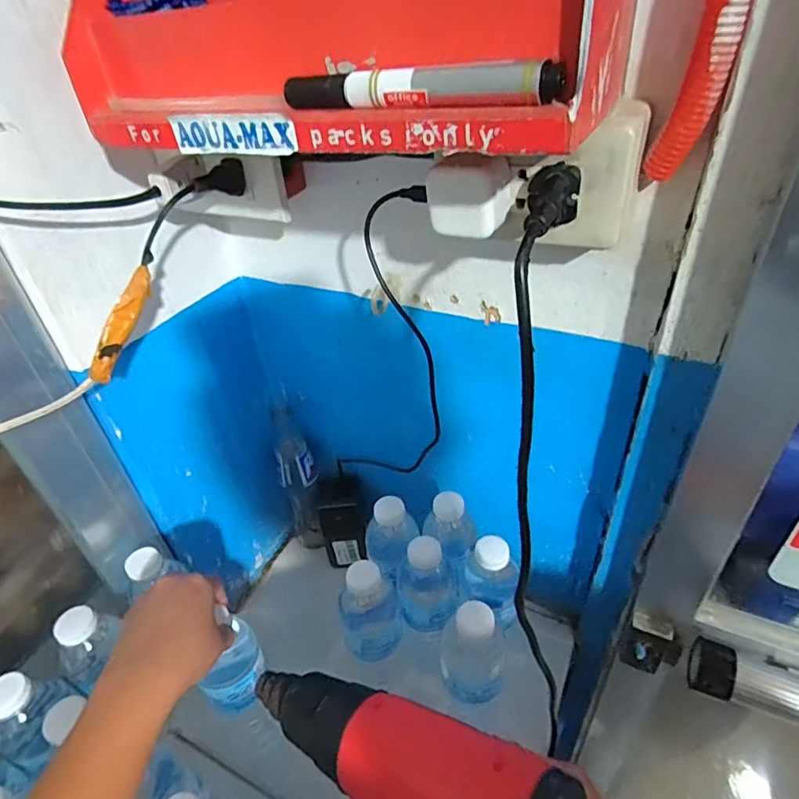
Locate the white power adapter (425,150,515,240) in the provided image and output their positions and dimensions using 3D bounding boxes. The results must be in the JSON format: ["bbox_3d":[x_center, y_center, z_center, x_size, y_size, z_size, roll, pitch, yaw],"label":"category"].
[{"bbox_3d":[0.043,-0.128,0.313,0.044,0.046,0.028,17,43,25],"label":"white power adapter"}]

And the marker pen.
[{"bbox_3d":[0.004,-0.145,0.237,0.138,0.016,0.012,13,42,22],"label":"marker pen"}]

